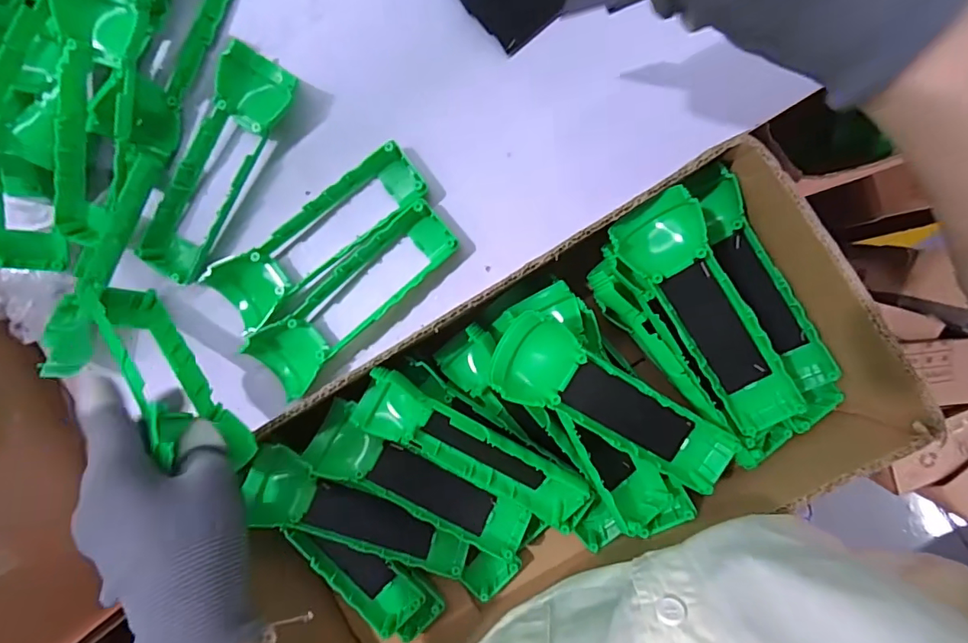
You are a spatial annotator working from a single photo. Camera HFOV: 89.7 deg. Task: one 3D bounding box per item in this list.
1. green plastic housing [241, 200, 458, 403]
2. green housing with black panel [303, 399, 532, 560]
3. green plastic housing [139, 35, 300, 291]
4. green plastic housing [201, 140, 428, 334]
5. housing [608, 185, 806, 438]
[{"bbox_3d":[-0.088,-0.013,0.336,0.162,0.025,0.047,-39,91,5],"label":"green plastic housing"},{"bbox_3d":[-0.044,0.113,0.341,0.163,0.028,0.046,27,95,1],"label":"green housing with black panel"},{"bbox_3d":[-0.184,-0.104,0.334,0.047,0.023,0.162,31,95,1],"label":"green plastic housing"},{"bbox_3d":[-0.110,-0.056,0.333,0.160,0.024,0.049,-34,91,5],"label":"green plastic housing"},{"bbox_3d":[0.141,0.003,0.309,0.050,0.044,0.170,-32,91,5],"label":"housing"}]

